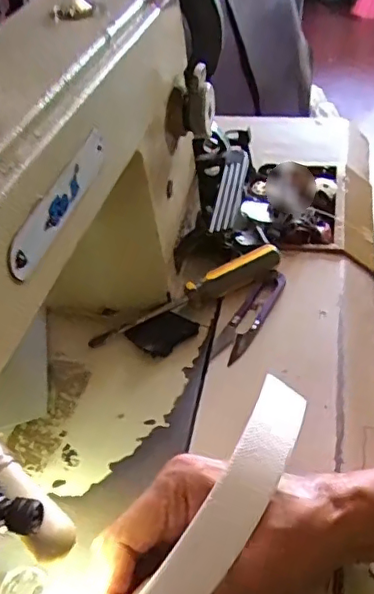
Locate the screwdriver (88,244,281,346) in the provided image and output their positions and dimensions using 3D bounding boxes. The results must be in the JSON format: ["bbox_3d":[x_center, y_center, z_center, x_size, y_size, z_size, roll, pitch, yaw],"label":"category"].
[{"bbox_3d":[0.001,-0.004,0.448,0.162,0.018,0.021,-19,45,-14],"label":"screwdriver"}]

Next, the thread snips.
[{"bbox_3d":[0.049,0.014,0.438,0.022,0.010,0.096,18,49,23],"label":"thread snips"}]

